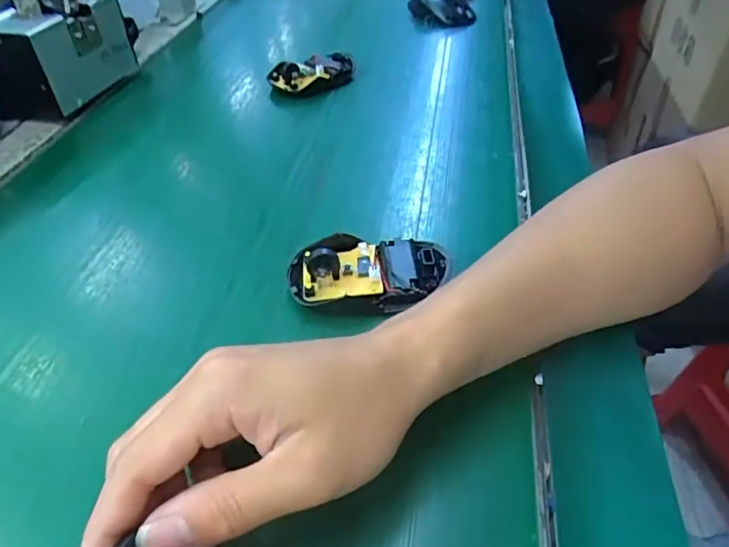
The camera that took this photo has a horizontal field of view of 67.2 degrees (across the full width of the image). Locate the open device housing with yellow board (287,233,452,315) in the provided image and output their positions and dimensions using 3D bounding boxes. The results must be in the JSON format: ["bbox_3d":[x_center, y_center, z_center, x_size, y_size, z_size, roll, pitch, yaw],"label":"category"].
[{"bbox_3d":[0.003,-0.002,0.329,0.094,0.024,0.054,0,42,2],"label":"open device housing with yellow board"}]

